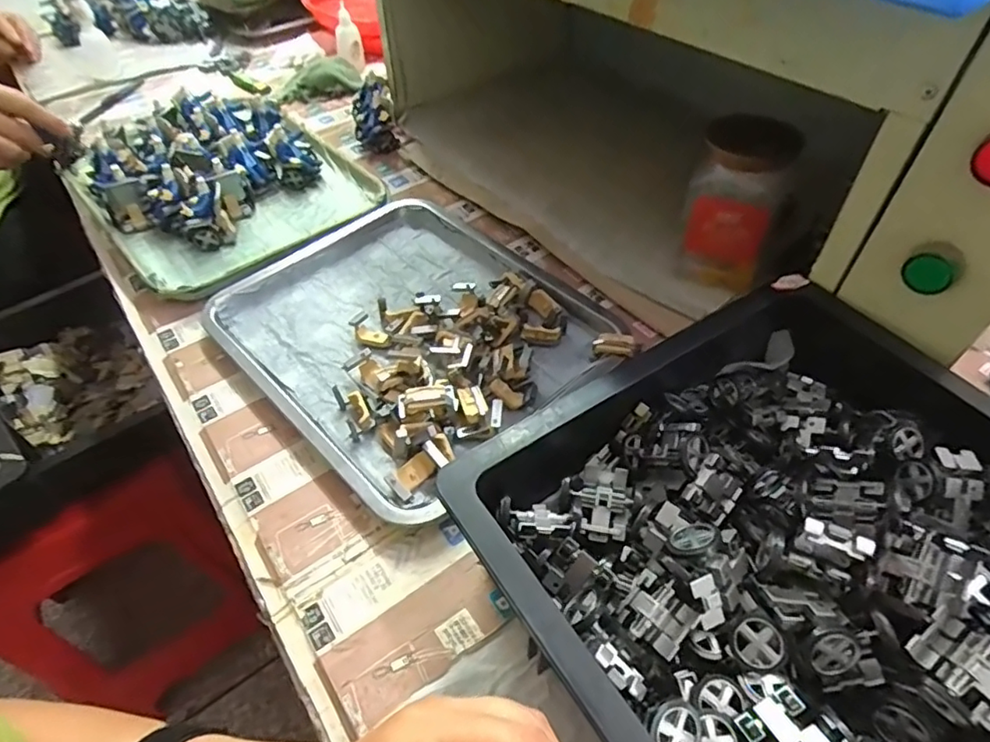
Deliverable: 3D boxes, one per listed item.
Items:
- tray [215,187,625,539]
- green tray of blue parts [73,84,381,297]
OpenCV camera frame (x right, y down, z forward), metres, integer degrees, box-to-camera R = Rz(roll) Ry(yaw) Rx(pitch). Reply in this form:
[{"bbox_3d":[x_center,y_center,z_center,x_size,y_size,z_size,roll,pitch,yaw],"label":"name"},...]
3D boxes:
[{"bbox_3d":[-0.071,-0.045,0.510,0.266,0.037,0.304,-37,58,-24],"label":"tray"},{"bbox_3d":[-0.298,-0.218,0.646,0.266,0.064,0.310,-36,58,-24],"label":"green tray of blue parts"}]

